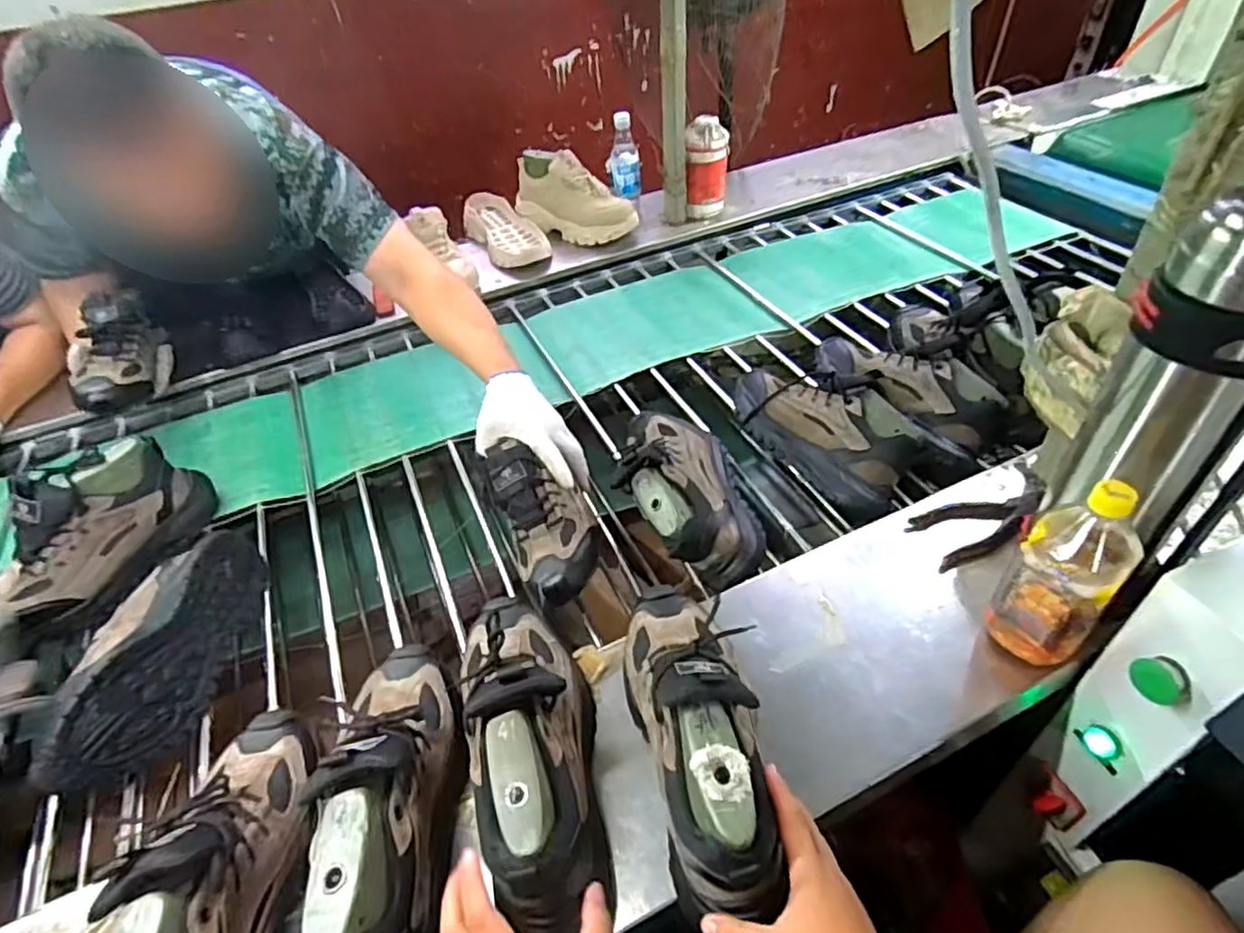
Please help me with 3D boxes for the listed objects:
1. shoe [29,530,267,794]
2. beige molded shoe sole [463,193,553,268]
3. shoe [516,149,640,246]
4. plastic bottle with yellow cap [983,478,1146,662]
[{"bbox_3d":[-0.517,0.200,0.734,0.116,0.104,0.293,0,45,7],"label":"shoe"},{"bbox_3d":[-0.260,-0.520,1.486,0.136,0.065,0.312,-21,47,-15],"label":"beige molded shoe sole"},{"bbox_3d":[-0.116,-0.586,1.458,0.285,0.159,0.100,29,54,30],"label":"shoe"},{"bbox_3d":[0.404,0.091,0.599,0.086,0.178,0.080,-37,52,-27],"label":"plastic bottle with yellow cap"}]

